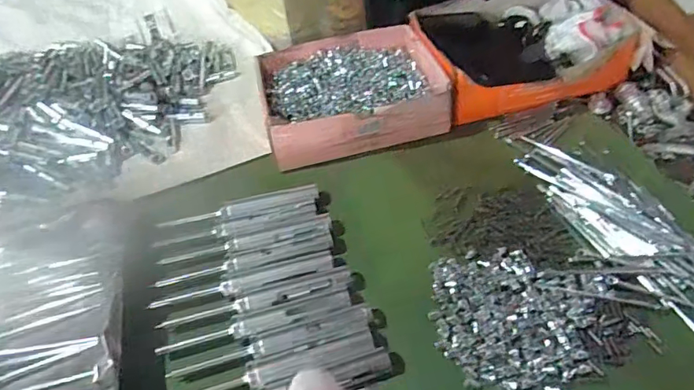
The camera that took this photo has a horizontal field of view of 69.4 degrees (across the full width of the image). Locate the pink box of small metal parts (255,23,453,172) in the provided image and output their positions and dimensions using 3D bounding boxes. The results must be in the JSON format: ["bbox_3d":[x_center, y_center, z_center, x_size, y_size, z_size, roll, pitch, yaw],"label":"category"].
[{"bbox_3d":[-0.001,-0.109,0.513,0.176,0.046,0.165,-15,49,-7],"label":"pink box of small metal parts"}]

